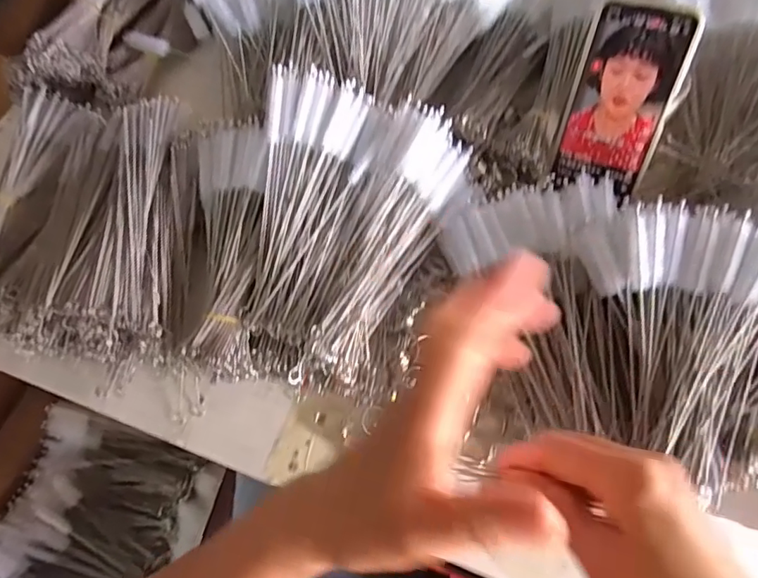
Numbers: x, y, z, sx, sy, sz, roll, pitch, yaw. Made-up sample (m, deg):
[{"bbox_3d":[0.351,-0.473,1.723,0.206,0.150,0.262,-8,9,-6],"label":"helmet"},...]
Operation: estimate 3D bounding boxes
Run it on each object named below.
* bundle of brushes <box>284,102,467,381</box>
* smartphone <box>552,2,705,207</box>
[{"bbox_3d":[0.004,-0.030,0.425,0.067,0.060,0.233,22,83,11],"label":"bundle of brushes"},{"bbox_3d":[0.203,-0.156,0.446,0.076,0.145,0.006,22,34,20],"label":"smartphone"}]

